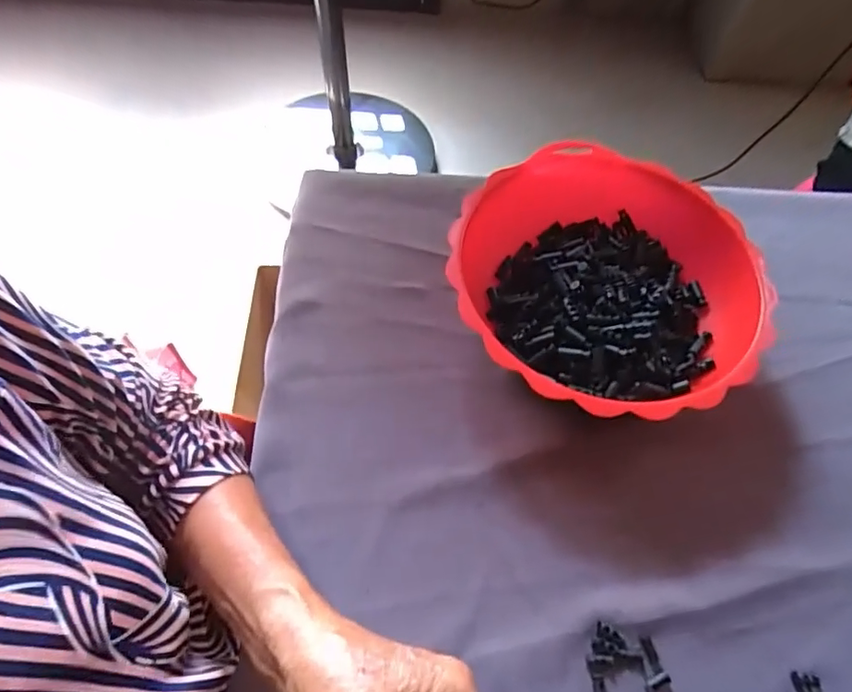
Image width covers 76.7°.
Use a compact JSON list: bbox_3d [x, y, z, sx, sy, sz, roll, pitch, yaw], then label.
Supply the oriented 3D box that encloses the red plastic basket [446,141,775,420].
[{"bbox_3d":[0.137,-0.045,0.437,0.221,0.078,0.231,1,62,-2],"label":"red plastic basket"}]

